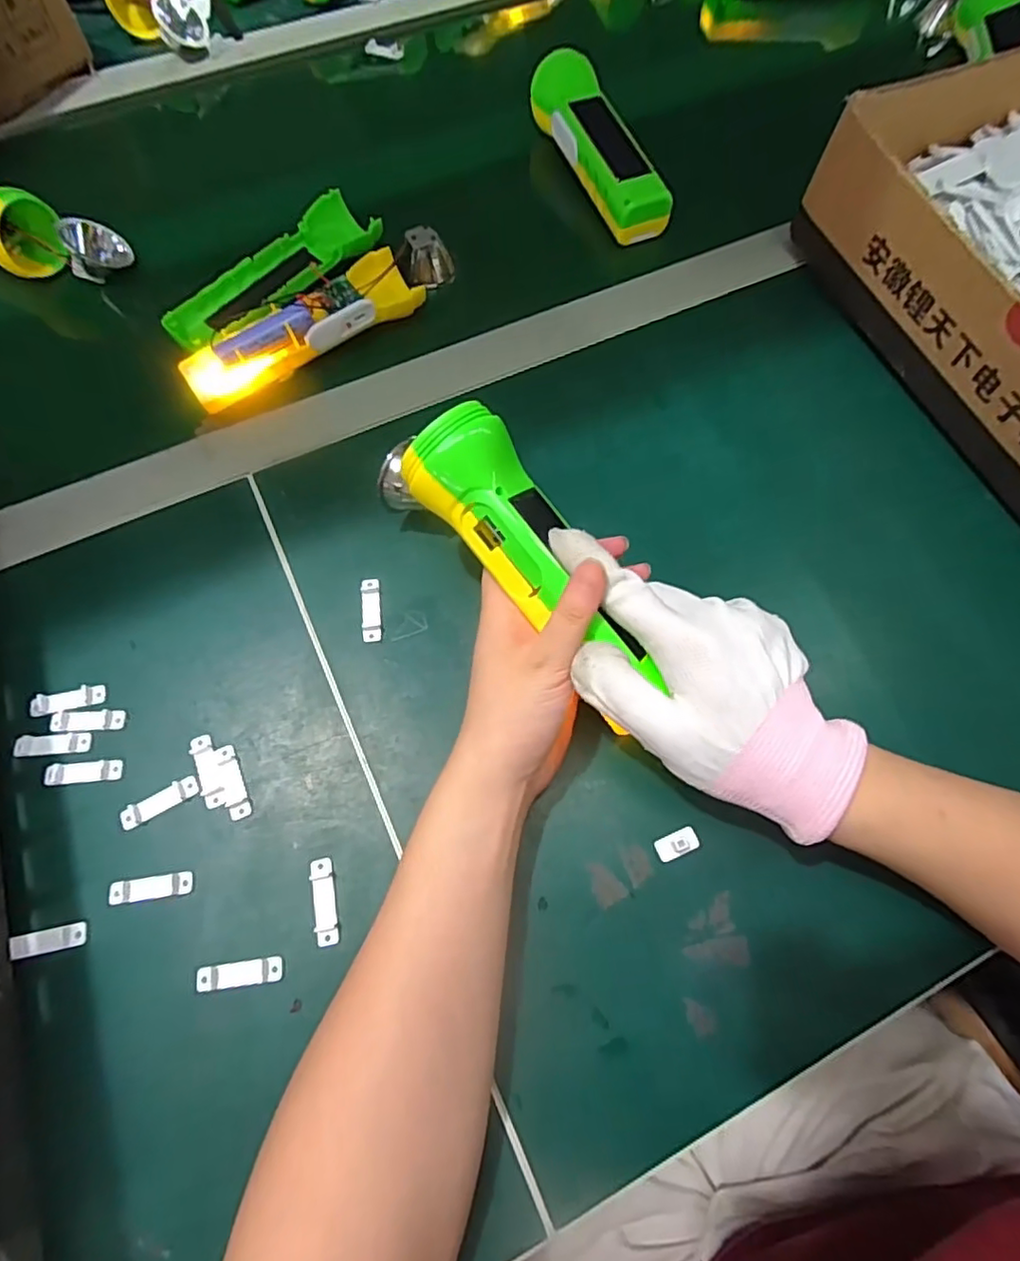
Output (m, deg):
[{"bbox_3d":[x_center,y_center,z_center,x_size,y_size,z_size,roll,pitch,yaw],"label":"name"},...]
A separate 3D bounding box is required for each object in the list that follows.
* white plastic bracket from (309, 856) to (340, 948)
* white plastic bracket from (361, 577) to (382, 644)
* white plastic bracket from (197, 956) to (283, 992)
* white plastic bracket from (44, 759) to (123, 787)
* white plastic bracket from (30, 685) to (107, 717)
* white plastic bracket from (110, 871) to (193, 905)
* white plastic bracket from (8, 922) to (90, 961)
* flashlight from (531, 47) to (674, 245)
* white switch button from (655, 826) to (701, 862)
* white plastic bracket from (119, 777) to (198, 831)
[{"bbox_3d":[-0.086,0.125,0.280,0.010,0.004,0.037,-11,69,-5],"label":"white plastic bracket"},{"bbox_3d":[-0.076,-0.011,0.334,0.010,0.005,0.037,-6,69,-3],"label":"white plastic bracket"},{"bbox_3d":[-0.120,0.153,0.268,0.036,0.004,0.010,-7,69,-3],"label":"white plastic bracket"},{"bbox_3d":[-0.213,0.071,0.300,0.036,0.004,0.011,-5,69,-2],"label":"white plastic bracket"},{"bbox_3d":[-0.229,0.036,0.313,0.034,0.004,0.011,-11,69,-5],"label":"white plastic bracket"},{"bbox_3d":[-0.167,0.120,0.281,0.035,0.005,0.010,-8,69,-4],"label":"white plastic bracket"},{"bbox_3d":[-0.207,0.139,0.271,0.027,0.007,0.010,-12,69,-5],"label":"white plastic bracket"},{"bbox_3d":[0.067,-0.368,0.456,0.043,0.035,0.166,-22,70,-9],"label":"flashlight"},{"bbox_3d":[0.080,0.101,0.287,0.021,0.004,0.010,-22,70,-9],"label":"white switch button"},{"bbox_3d":[-0.171,0.084,0.294,0.037,0.004,0.009,-29,72,-11],"label":"white plastic bracket"}]

